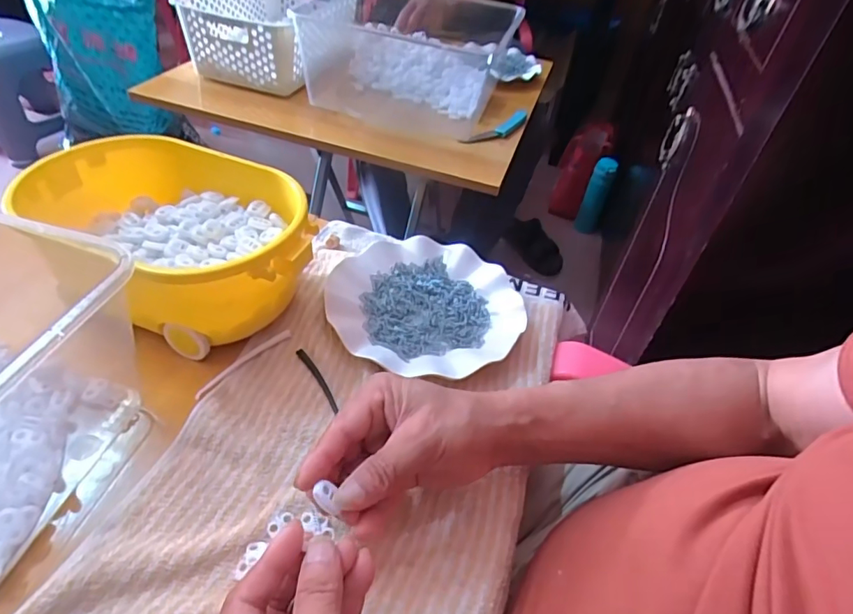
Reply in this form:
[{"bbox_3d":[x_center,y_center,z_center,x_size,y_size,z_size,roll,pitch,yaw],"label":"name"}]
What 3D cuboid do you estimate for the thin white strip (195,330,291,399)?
[{"bbox_3d":[-0.154,0.046,0.435,0.010,0.004,0.093,34,51,25],"label":"thin white strip"}]

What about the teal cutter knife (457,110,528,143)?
[{"bbox_3d":[0.116,-0.291,0.838,0.030,0.019,0.161,35,49,26],"label":"teal cutter knife"}]

